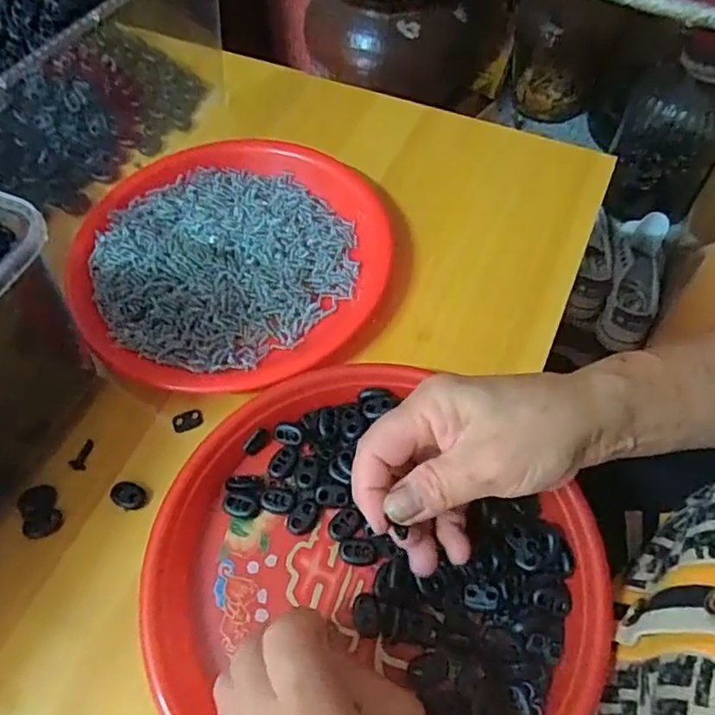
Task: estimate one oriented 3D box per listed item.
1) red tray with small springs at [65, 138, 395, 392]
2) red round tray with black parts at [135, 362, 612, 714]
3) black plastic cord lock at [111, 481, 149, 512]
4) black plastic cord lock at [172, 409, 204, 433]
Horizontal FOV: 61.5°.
[{"bbox_3d":[-0.093,-0.078,0.441,0.221,0.022,0.212,-26,62,-13],"label":"red tray with small springs"},{"bbox_3d":[0.008,0.109,0.329,0.233,0.027,0.220,-1,59,2],"label":"red round tray with black parts"},{"bbox_3d":[-0.137,0.083,0.362,0.020,0.006,0.016,27,64,17],"label":"black plastic cord lock"},{"bbox_3d":[-0.110,0.041,0.388,0.019,0.005,0.011,-19,60,-9],"label":"black plastic cord lock"}]

